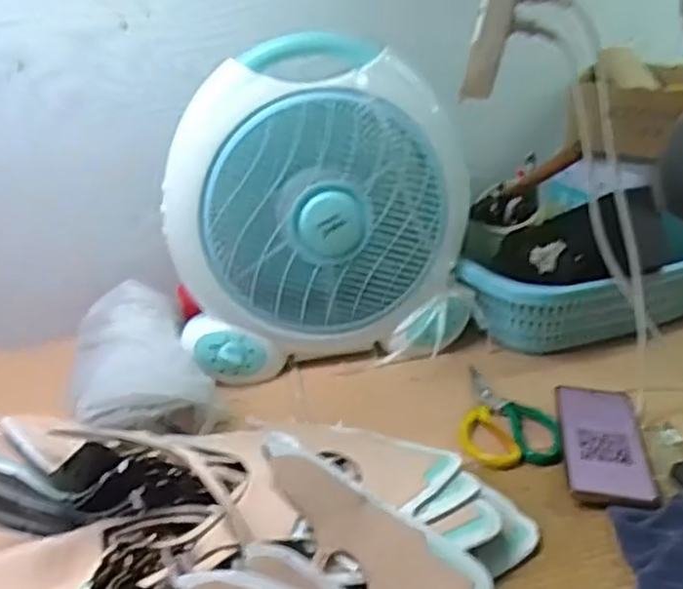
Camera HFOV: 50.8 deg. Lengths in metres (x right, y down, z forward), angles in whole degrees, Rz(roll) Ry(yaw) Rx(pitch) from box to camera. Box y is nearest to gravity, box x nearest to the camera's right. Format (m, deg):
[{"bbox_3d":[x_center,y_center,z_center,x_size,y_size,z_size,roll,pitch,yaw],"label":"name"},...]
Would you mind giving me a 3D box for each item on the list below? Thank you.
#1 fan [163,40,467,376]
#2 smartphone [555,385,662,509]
[{"bbox_3d":[-0.030,-0.100,0.838,0.336,0.345,0.127,-6,27,-9],"label":"fan"},{"bbox_3d":[0.253,0.141,0.696,0.078,0.009,0.166,6,30,9],"label":"smartphone"}]

